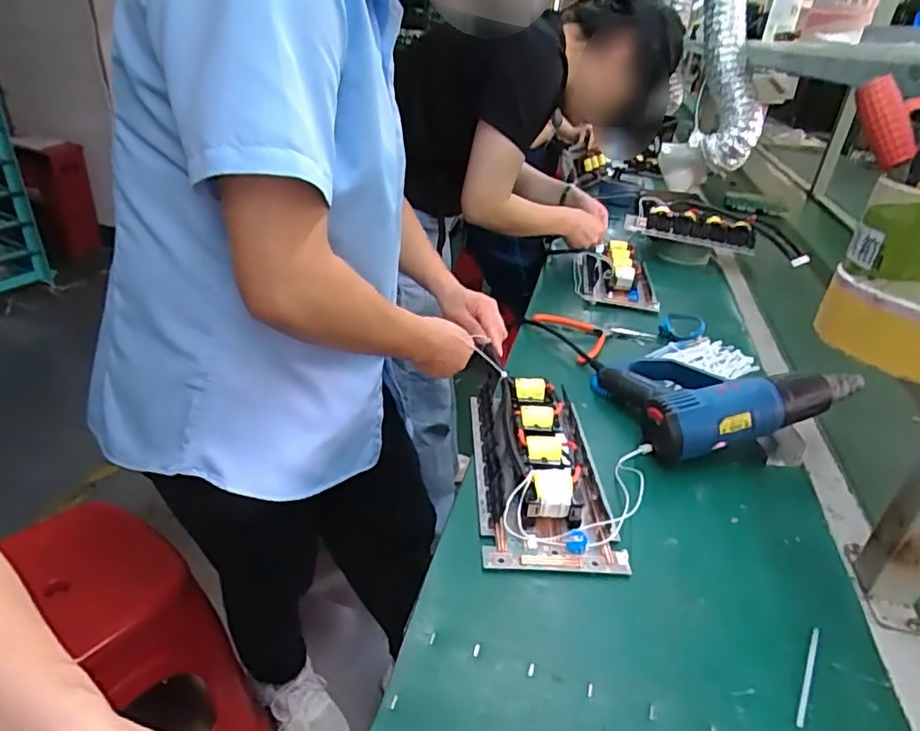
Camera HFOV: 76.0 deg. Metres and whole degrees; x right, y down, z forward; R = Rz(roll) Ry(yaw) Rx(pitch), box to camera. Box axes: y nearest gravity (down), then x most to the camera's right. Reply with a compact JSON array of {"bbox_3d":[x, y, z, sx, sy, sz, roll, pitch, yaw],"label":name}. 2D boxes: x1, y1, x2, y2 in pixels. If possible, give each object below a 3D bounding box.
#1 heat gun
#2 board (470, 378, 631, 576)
[{"bbox_3d":[0.343,0.035,0.778,0.265,0.100,0.189,-4,31,-17],"label":"heat gun"},{"bbox_3d":[0.087,0.104,0.658,0.135,0.056,0.268,4,29,-4],"label":"board"}]

